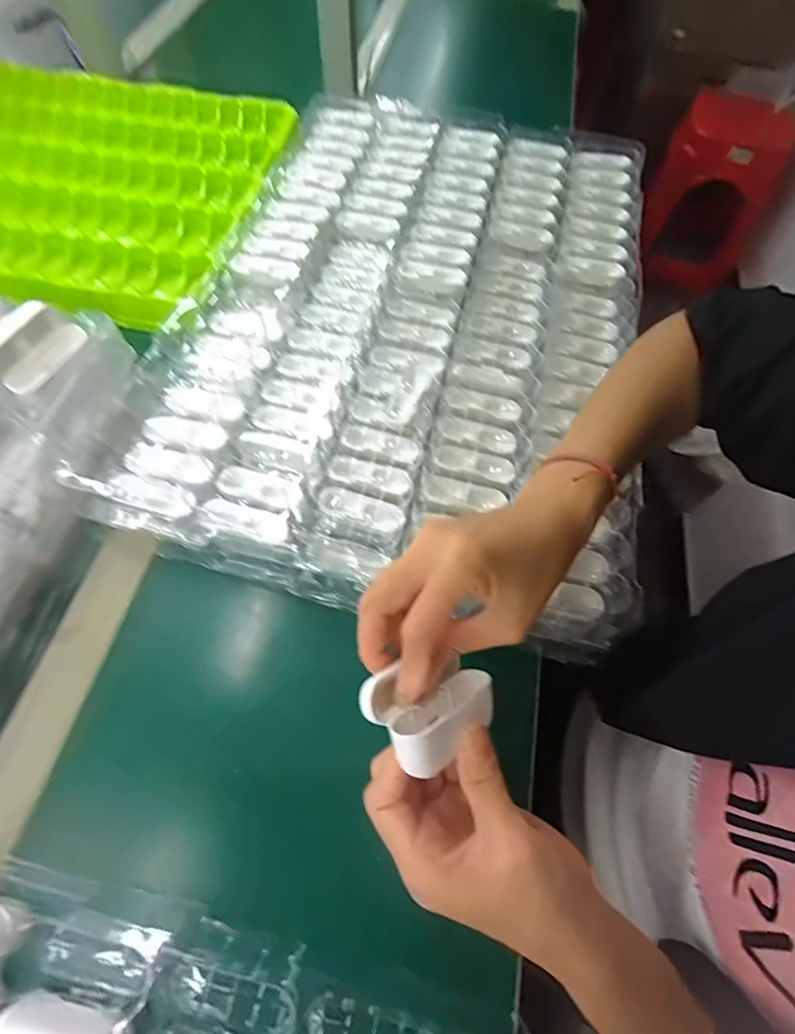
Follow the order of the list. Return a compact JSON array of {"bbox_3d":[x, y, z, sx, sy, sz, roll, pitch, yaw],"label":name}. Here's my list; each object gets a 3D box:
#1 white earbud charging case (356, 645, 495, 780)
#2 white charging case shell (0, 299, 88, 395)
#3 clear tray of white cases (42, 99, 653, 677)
[{"bbox_3d":[0.019,0.093,0.249,0.063,0.034,0.048,-37,98,-29],"label":"white earbud charging case"},{"bbox_3d":[-0.260,-0.120,0.345,0.031,0.037,0.066,26,64,11],"label":"white charging case shell"},{"bbox_3d":[0.028,-0.216,0.468,0.389,0.049,0.611,13,64,6],"label":"clear tray of white cases"}]

